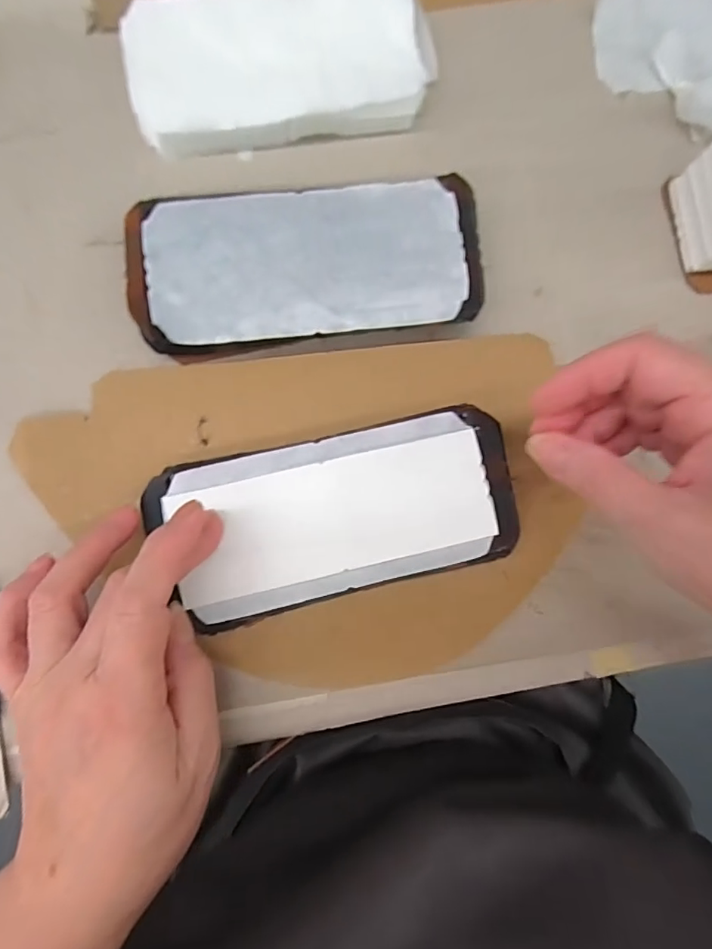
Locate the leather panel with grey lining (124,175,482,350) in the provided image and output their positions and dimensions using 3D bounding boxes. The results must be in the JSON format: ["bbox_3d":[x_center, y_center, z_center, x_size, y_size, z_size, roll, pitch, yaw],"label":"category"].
[{"bbox_3d":[-0.022,-0.101,0.262,0.163,0.025,0.072,-8,84,-5],"label":"leather panel with grey lining"}]

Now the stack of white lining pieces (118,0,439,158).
[{"bbox_3d":[-0.037,-0.213,0.275,0.152,0.019,0.075,-12,85,-6],"label":"stack of white lining pieces"}]

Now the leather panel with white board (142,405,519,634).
[{"bbox_3d":[-0.007,0.018,0.248,0.162,0.009,0.074,-13,85,-5],"label":"leather panel with white board"}]

